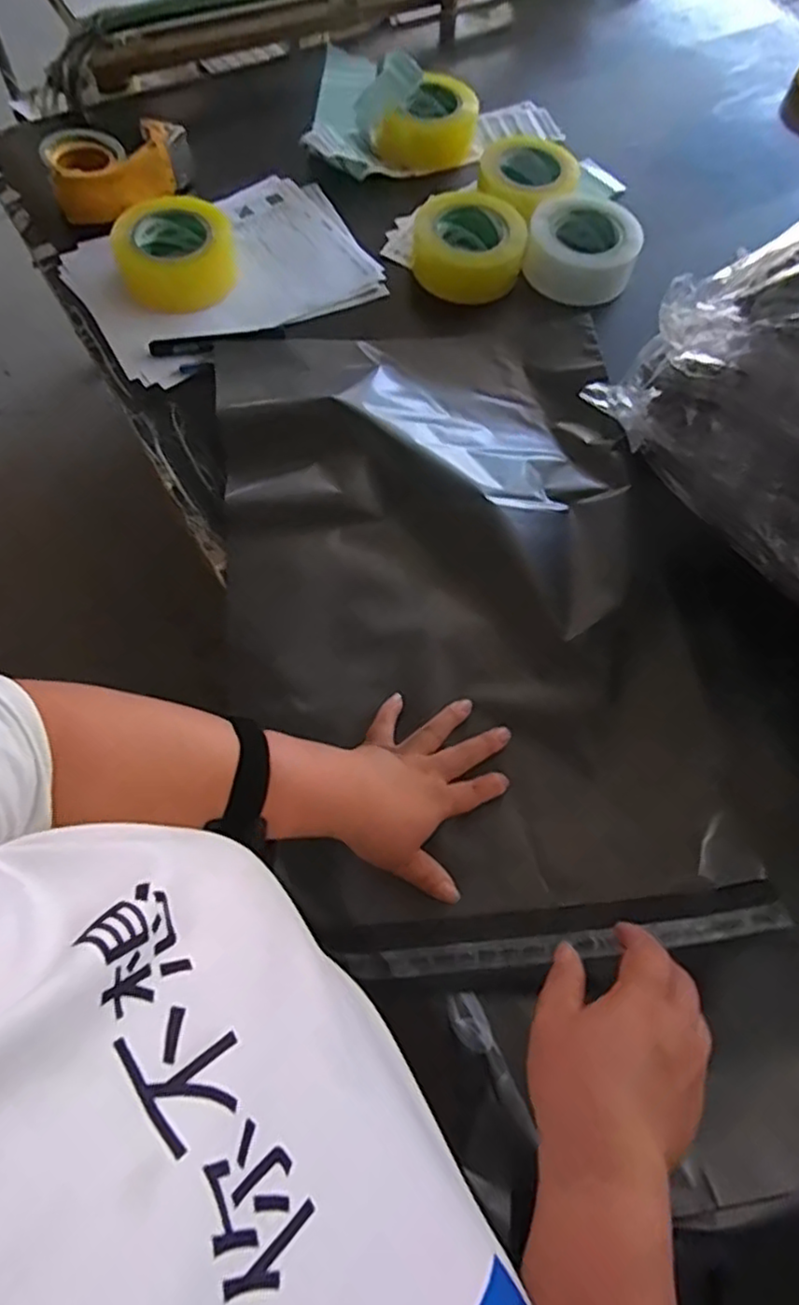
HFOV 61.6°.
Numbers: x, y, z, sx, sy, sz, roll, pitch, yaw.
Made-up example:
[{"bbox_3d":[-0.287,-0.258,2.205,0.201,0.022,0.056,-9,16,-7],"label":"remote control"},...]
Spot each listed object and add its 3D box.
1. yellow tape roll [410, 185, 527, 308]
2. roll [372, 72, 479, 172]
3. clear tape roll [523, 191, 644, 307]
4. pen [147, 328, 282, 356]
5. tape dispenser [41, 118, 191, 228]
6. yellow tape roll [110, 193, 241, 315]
[{"bbox_3d":[0.077,-0.462,0.755,0.126,0.043,0.110,8,67,0],"label":"yellow tape roll"},{"bbox_3d":[0.035,-0.680,0.862,0.126,0.048,0.126,1,67,-3],"label":"roll"},{"bbox_3d":[0.206,-0.455,0.760,0.122,0.059,0.119,15,67,3],"label":"clear tape roll"},{"bbox_3d":[-0.189,-0.325,0.697,0.138,0.013,0.019,-10,68,-8],"label":"pen"},{"bbox_3d":[-0.325,-0.561,0.783,0.162,0.060,0.094,-13,69,-9],"label":"tape dispenser"},{"bbox_3d":[-0.242,-0.433,0.726,0.126,0.041,0.128,-17,69,-10],"label":"yellow tape roll"}]

